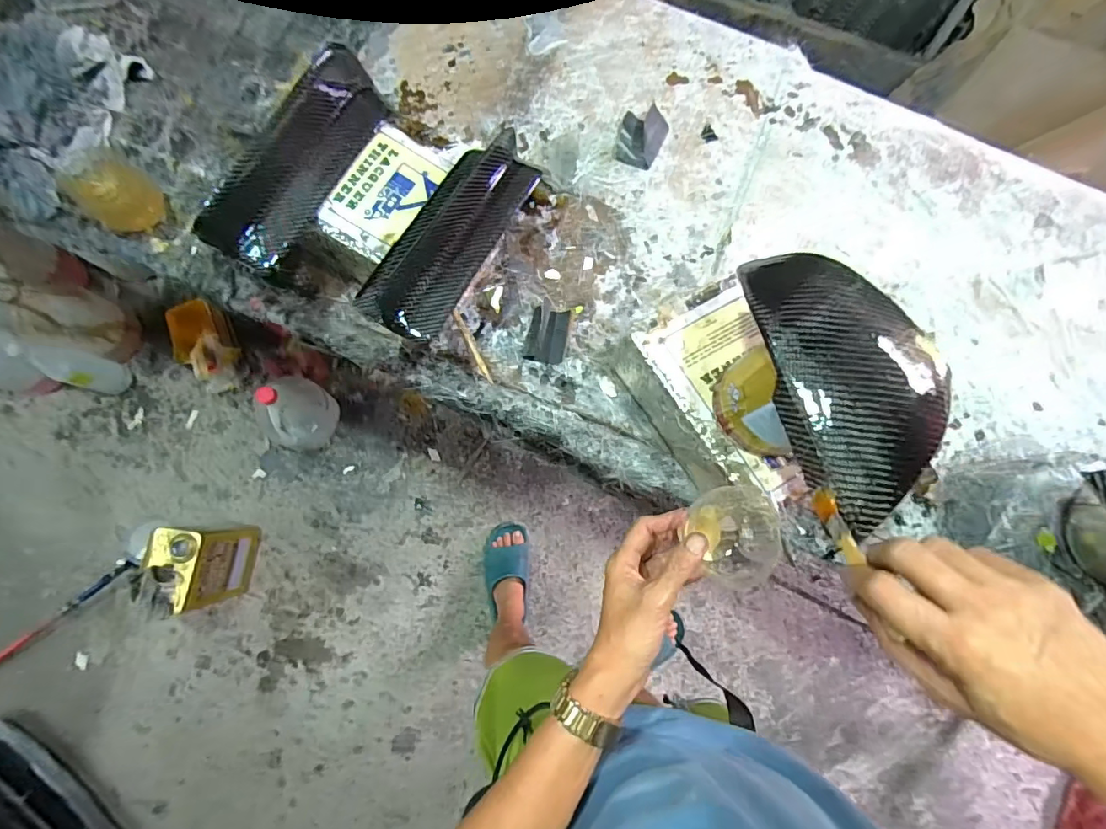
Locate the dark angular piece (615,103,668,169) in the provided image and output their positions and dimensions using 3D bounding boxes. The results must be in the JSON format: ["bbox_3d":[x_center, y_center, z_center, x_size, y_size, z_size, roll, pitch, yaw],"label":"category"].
[{"bbox_3d":[0.126,-0.391,0.704,0.068,0.032,0.082,15,80,0],"label":"dark angular piece"}]

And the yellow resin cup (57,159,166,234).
[{"bbox_3d":[-0.544,-0.275,0.631,0.092,0.056,0.079,35,80,3],"label":"yellow resin cup"}]

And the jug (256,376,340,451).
[{"bbox_3d":[-0.665,-0.009,1.258,0.161,0.246,0.172,1,80,-3],"label":"jug"}]

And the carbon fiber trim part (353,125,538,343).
[{"bbox_3d":[-0.108,-0.208,0.557,0.091,0.055,0.269,27,80,2],"label":"carbon fiber trim part"}]

